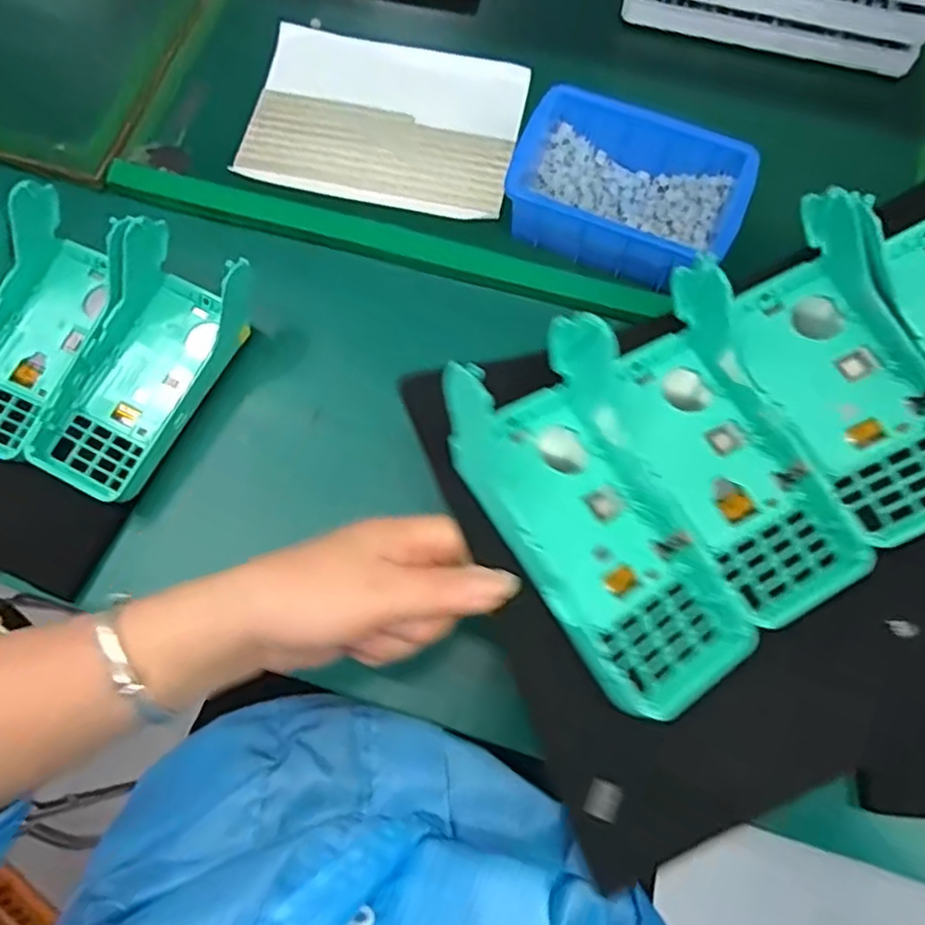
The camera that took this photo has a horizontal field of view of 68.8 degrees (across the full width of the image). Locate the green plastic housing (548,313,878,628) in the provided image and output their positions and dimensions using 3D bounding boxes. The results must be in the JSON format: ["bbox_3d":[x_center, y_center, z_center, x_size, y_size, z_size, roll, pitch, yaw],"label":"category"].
[{"bbox_3d":[0.125,-0.009,0.330,0.081,0.059,0.169,-33,72,-11],"label":"green plastic housing"}]

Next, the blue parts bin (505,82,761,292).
[{"bbox_3d":[0.112,-0.186,0.466,0.150,0.054,0.106,24,71,10],"label":"blue parts bin"}]

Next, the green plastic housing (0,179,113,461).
[{"bbox_3d":[-0.284,-0.088,0.447,0.081,0.061,0.166,24,71,10],"label":"green plastic housing"}]

